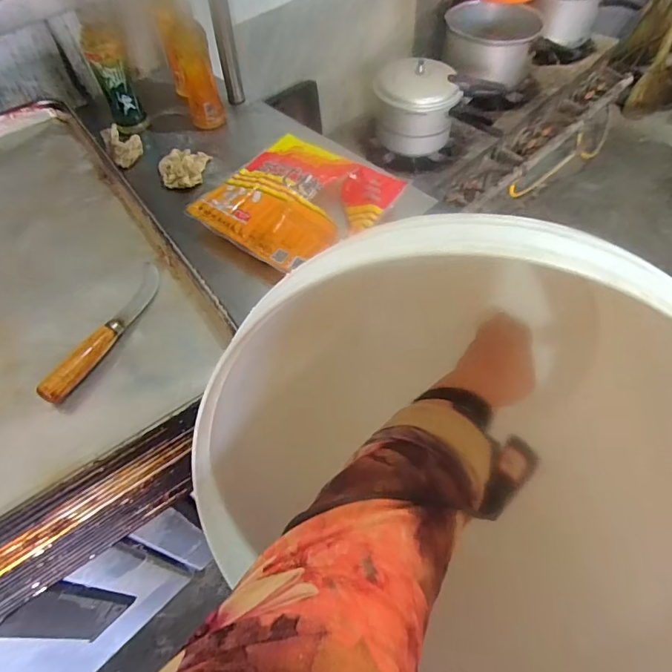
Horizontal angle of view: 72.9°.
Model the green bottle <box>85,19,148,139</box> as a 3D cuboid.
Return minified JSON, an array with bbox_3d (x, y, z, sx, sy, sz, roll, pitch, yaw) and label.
[{"bbox_3d":[-0.441,-0.510,0.908,0.076,0.187,0.073,-17,57,-9],"label":"green bottle"}]

